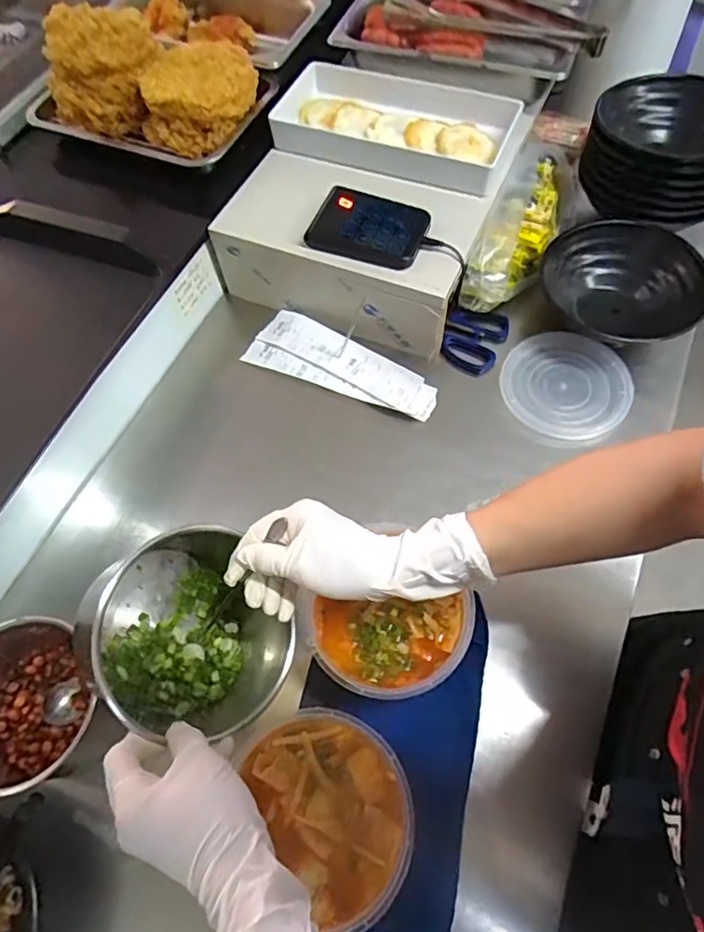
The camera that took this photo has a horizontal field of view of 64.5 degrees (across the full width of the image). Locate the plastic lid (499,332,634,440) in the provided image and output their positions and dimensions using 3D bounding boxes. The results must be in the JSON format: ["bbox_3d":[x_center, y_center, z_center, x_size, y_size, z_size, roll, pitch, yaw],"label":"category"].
[{"bbox_3d":[0.256,-0.097,0.669,0.143,0.020,0.143,-1,62,3],"label":"plastic lid"}]

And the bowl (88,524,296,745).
[{"bbox_3d":[-0.142,0.154,0.502,0.148,0.092,0.168,-36,66,-15],"label":"bowl"}]

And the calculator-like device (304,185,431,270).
[{"bbox_3d":[0.020,-0.280,0.655,0.127,0.025,0.089,17,65,12],"label":"calculator-like device"}]

